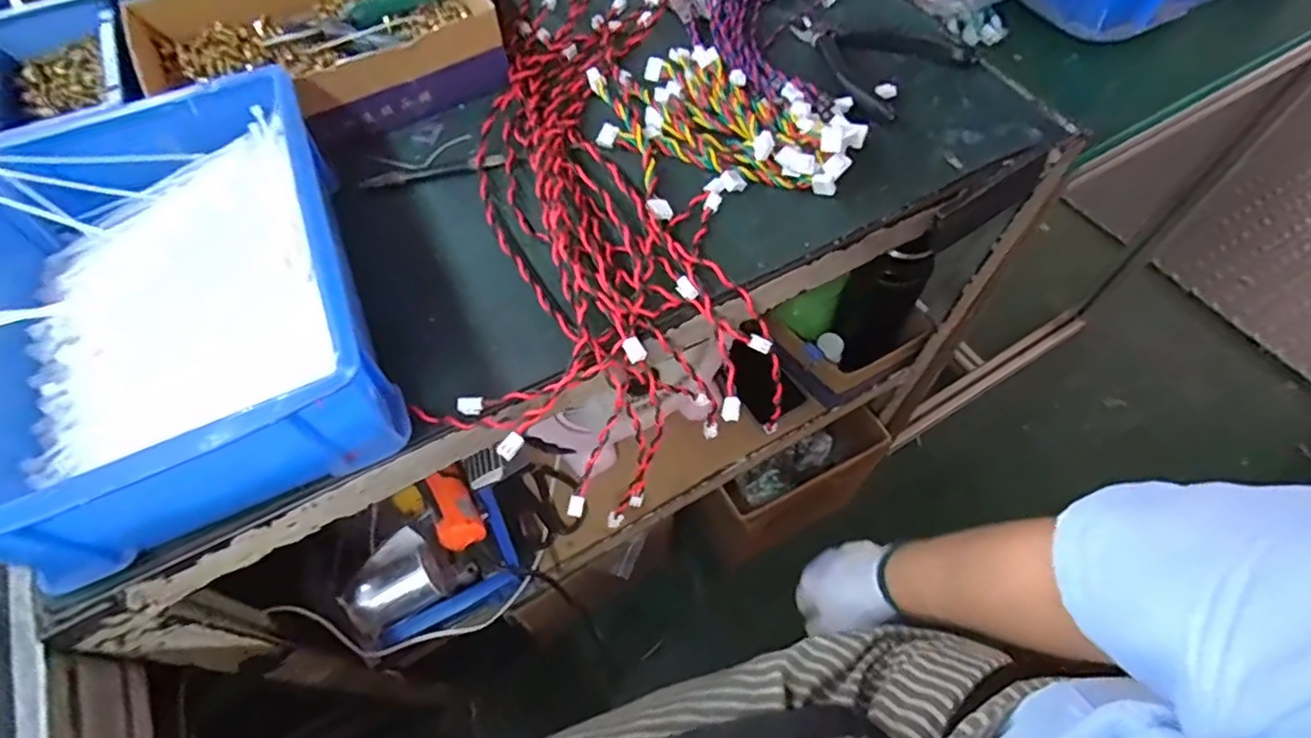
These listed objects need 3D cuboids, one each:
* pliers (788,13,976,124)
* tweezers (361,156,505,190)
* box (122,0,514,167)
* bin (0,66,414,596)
[{"bbox_3d":[0.178,-0.271,0.559,0.113,0.019,0.144,-39,64,-18],"label":"pliers"},{"bbox_3d":[-0.173,-0.154,0.505,0.110,0.005,0.014,-10,59,-2],"label":"tweezers"},{"bbox_3d":[-0.269,-0.274,0.543,0.270,0.064,0.195,-32,62,-15],"label":"box"},{"bbox_3d":[-0.290,-0.043,0.396,0.197,0.095,0.284,-24,60,-10],"label":"bin"}]

